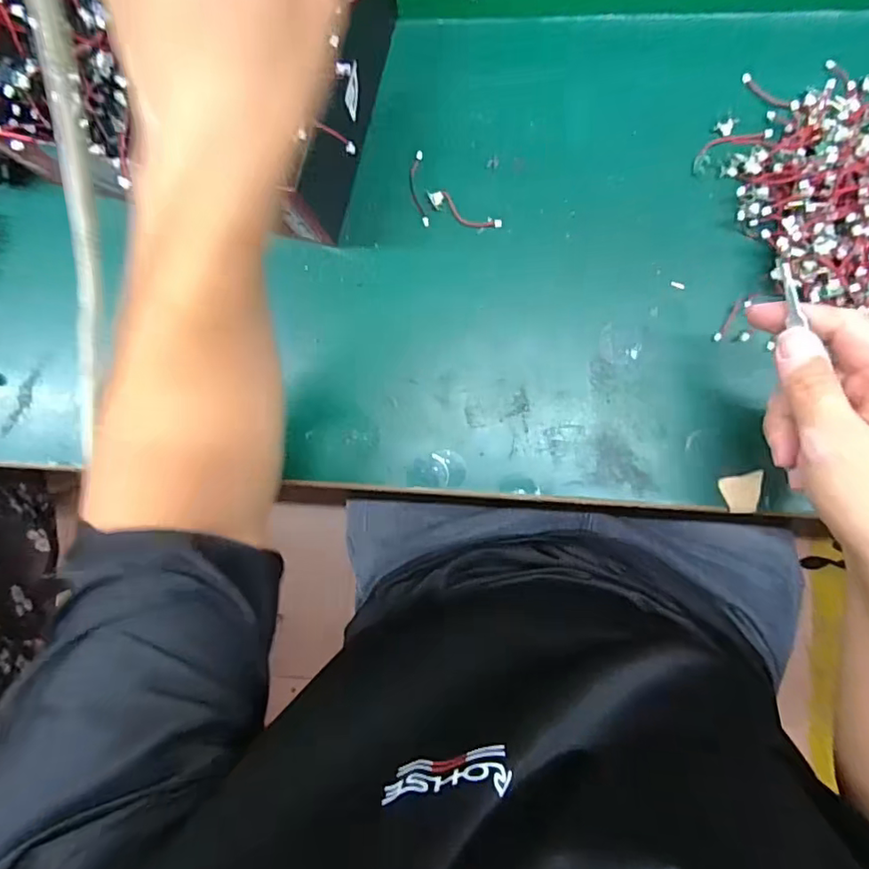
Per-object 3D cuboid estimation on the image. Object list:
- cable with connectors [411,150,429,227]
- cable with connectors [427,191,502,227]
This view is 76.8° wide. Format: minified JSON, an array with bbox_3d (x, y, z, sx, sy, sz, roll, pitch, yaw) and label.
[{"bbox_3d":[-0.012,-0.181,0.403,0.011,0.004,0.056,-5,87,5],"label":"cable with connectors"},{"bbox_3d":[0.021,-0.161,0.398,0.057,0.005,0.014,29,90,6],"label":"cable with connectors"}]

